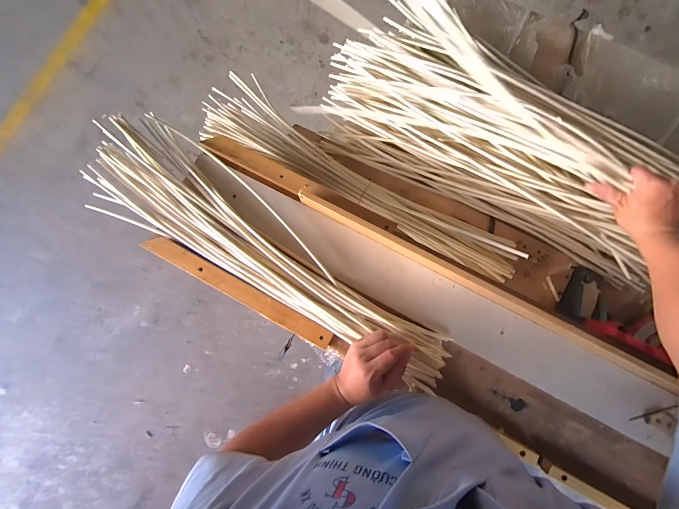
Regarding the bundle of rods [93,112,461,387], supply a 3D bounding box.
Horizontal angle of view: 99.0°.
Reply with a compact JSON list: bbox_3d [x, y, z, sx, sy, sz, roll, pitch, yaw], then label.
[{"bbox_3d":[-0.150,-0.007,0.534,0.750,0.061,0.193,33,85,8],"label":"bundle of rods"}]

